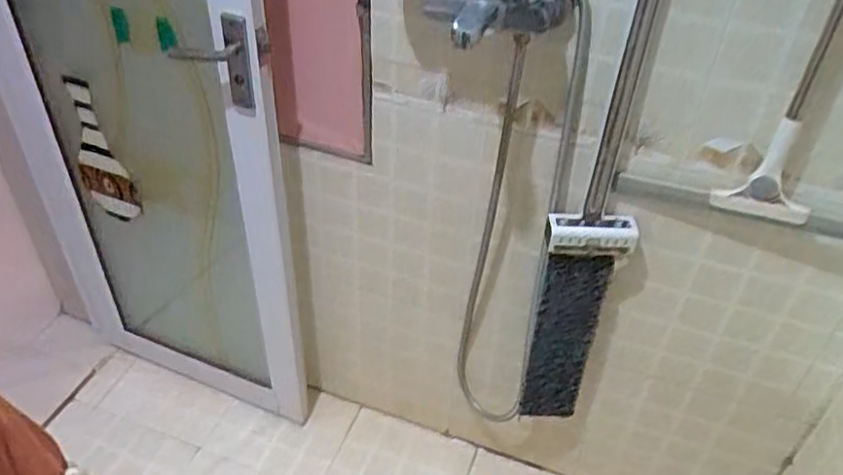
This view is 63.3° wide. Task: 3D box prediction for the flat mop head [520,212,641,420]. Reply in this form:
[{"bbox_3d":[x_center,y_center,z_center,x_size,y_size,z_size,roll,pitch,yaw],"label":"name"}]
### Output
[{"bbox_3d":[0.254,0.151,1.185,0.130,0.446,0.056,12,41,11],"label":"flat mop head"}]

